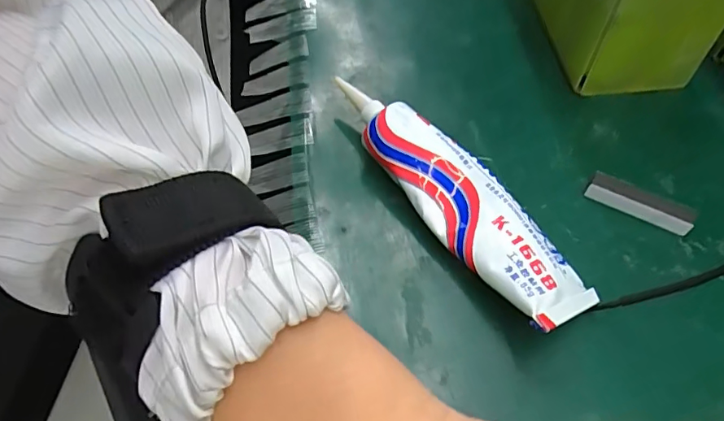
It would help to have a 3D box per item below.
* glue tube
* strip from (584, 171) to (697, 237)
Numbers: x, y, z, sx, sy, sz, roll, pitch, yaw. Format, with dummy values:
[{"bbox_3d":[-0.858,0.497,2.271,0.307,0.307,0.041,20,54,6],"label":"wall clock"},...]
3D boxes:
[{"bbox_3d":[0.045,-0.007,0.255,0.038,0.033,0.155,-31,61,-17],"label":"glue tube"},{"bbox_3d":[0.143,-0.004,0.264,0.051,0.013,0.011,25,61,17],"label":"strip"}]

